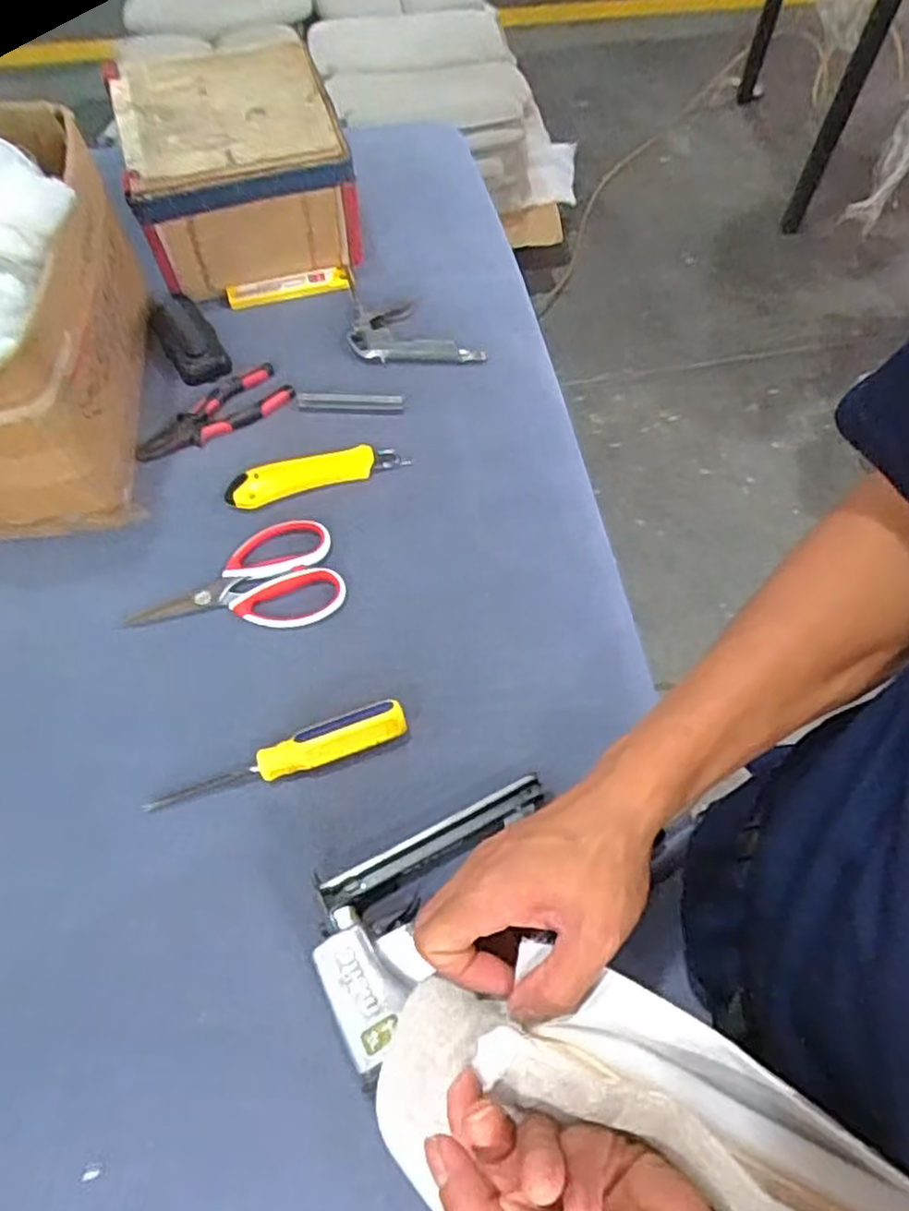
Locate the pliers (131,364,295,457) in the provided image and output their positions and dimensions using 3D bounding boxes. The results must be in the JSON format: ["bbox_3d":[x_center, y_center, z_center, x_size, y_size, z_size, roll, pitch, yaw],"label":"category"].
[{"bbox_3d":[-0.241,-0.192,0.724,0.157,0.022,0.060,-26,66,-15],"label":"pliers"}]

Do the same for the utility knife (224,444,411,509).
[{"bbox_3d":[-0.130,-0.125,0.682,0.164,0.015,0.039,-18,65,-11],"label":"utility knife"}]

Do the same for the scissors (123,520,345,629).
[{"bbox_3d":[-0.188,-0.016,0.624,0.175,0.010,0.099,-16,64,-11],"label":"scissors"}]

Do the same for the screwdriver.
[{"bbox_3d":[-0.133,0.114,0.552,0.197,0.027,0.029,-16,64,-10],"label":"screwdriver"}]

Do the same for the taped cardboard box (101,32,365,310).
[{"bbox_3d":[-0.226,-0.458,0.782,0.214,0.135,0.207,-14,64,-9],"label":"taped cardboard box"}]

